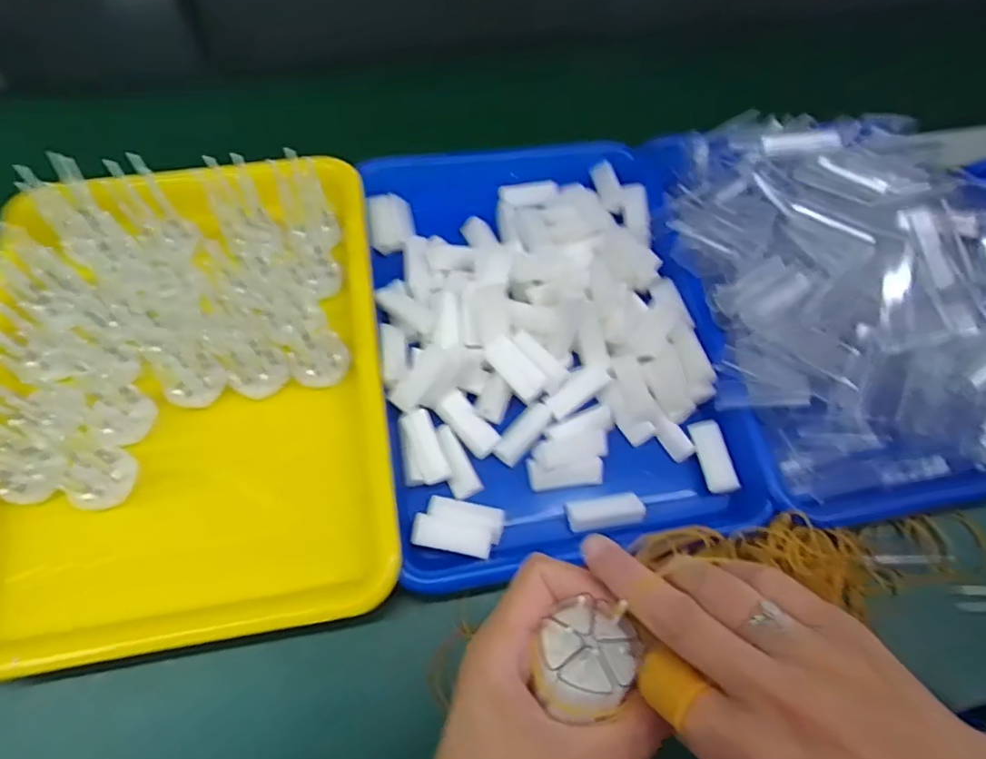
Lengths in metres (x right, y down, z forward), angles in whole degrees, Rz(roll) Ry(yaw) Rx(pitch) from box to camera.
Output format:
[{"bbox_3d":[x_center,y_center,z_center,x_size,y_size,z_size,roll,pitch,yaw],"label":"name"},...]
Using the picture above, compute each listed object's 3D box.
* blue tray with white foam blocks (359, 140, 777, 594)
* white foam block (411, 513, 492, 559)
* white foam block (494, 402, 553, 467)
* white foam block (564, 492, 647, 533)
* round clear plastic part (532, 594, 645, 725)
[{"bbox_3d":[0.034,-0.047,0.417,0.227,0.045,0.337,-8,64,-8],"label":"blue tray with white foam blocks"},{"bbox_3d":[-0.025,0.095,0.349,0.047,0.013,0.018,12,63,2],"label":"white foam block"},{"bbox_3d":[0.021,0.035,0.384,0.017,0.007,0.047,37,67,14],"label":"white foam block"},{"bbox_3d":[0.072,0.085,0.369,0.048,0.010,0.019,-8,64,-8],"label":"white foam block"},{"bbox_3d":[0.038,0.109,0.226,0.035,0.022,0.042,7,63,0],"label":"round clear plastic part"}]

